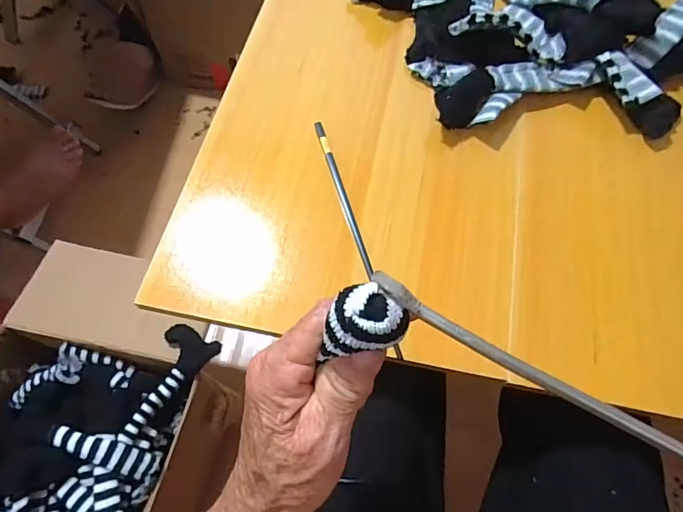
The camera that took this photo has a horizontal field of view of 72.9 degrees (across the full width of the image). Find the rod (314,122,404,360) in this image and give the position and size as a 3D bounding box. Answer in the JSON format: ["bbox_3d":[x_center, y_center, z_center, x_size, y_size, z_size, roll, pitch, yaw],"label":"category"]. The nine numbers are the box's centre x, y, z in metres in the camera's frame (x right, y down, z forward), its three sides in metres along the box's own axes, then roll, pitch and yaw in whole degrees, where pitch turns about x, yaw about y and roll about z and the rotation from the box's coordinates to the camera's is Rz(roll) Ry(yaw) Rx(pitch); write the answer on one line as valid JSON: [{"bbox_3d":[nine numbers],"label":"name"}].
[{"bbox_3d":[0.011,-0.025,0.399,0.008,0.005,0.236,-15,65,-6],"label":"rod"}]

